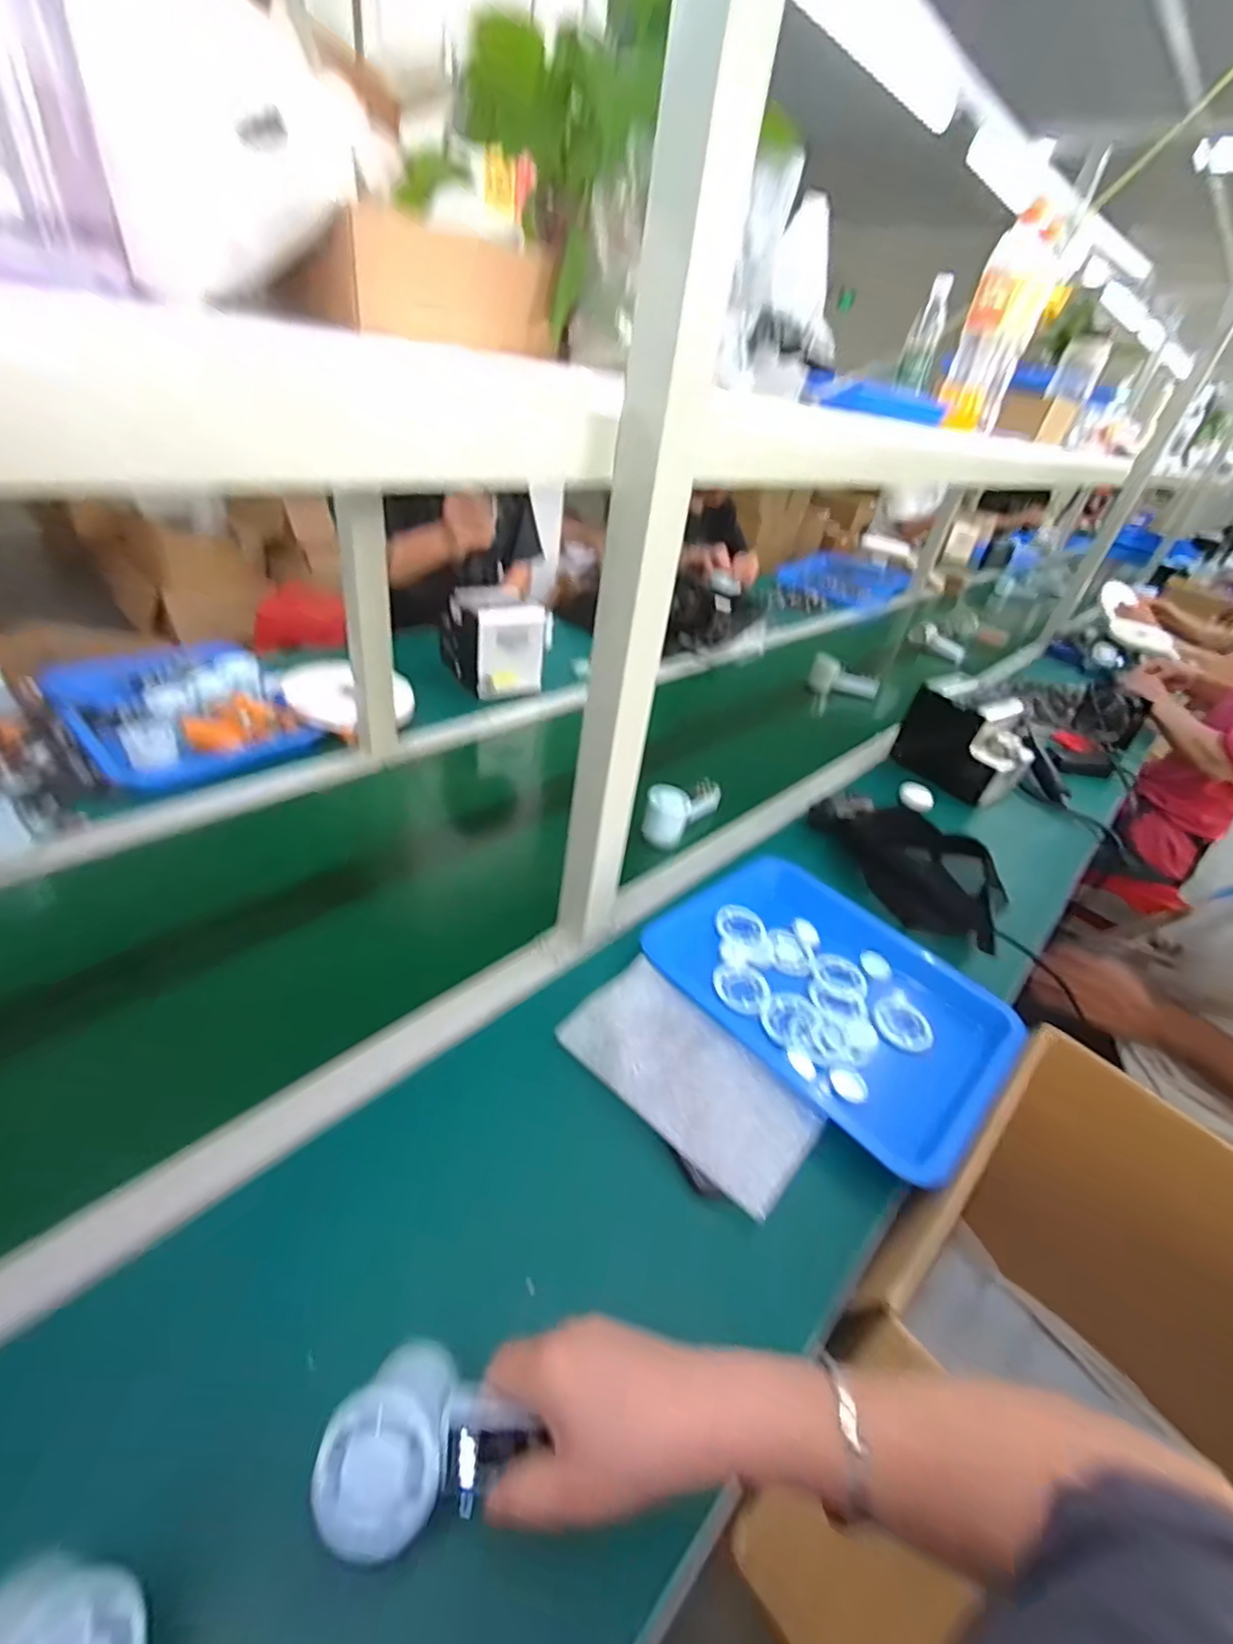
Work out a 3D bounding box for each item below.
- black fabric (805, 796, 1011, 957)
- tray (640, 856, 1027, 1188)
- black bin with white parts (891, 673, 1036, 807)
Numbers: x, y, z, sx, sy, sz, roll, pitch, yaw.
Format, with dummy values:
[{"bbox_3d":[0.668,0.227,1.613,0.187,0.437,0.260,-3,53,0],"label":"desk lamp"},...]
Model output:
[{"bbox_3d":[0.406,0.055,0.849,0.146,0.064,0.313,-9,41,-26],"label":"black fabric"},{"bbox_3d":[0.223,0.171,0.665,0.271,0.040,0.336,-23,48,-38],"label":"tray"},{"bbox_3d":[0.585,-0.143,1.064,0.115,0.127,0.189,-21,47,-37],"label":"black bin with white parts"}]

